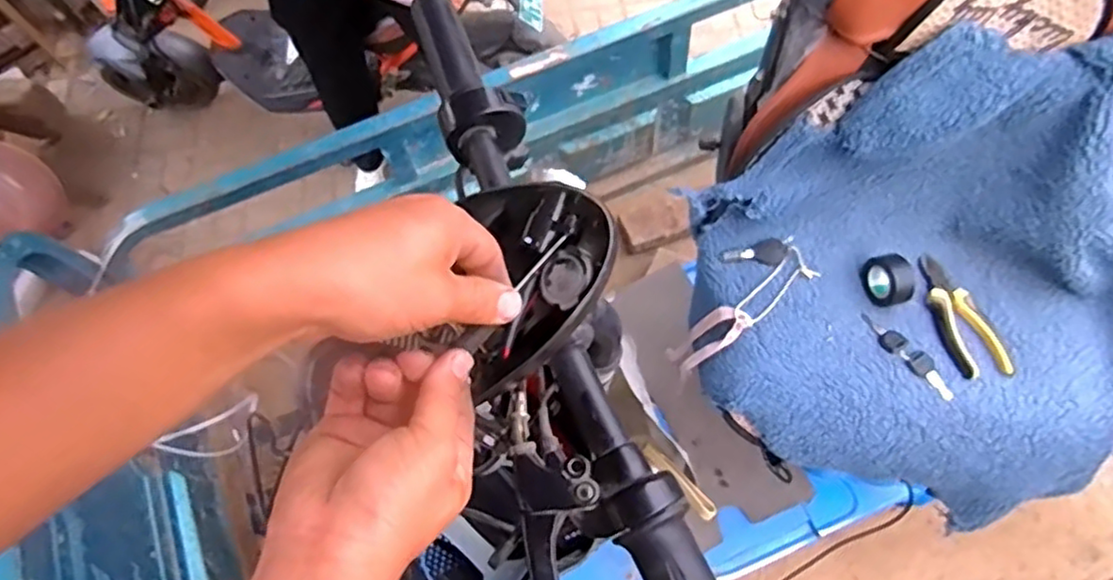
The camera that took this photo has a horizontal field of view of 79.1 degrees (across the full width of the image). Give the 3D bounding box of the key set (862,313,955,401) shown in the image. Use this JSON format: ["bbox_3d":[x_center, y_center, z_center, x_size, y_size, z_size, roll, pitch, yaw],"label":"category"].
[{"bbox_3d":[0.386,0.071,0.743,0.025,0.018,0.118,-36,69,-14],"label":"key set"}]

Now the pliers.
[{"bbox_3d":[0.455,0.027,0.764,0.063,0.021,0.152,-8,65,-2],"label":"pliers"}]

